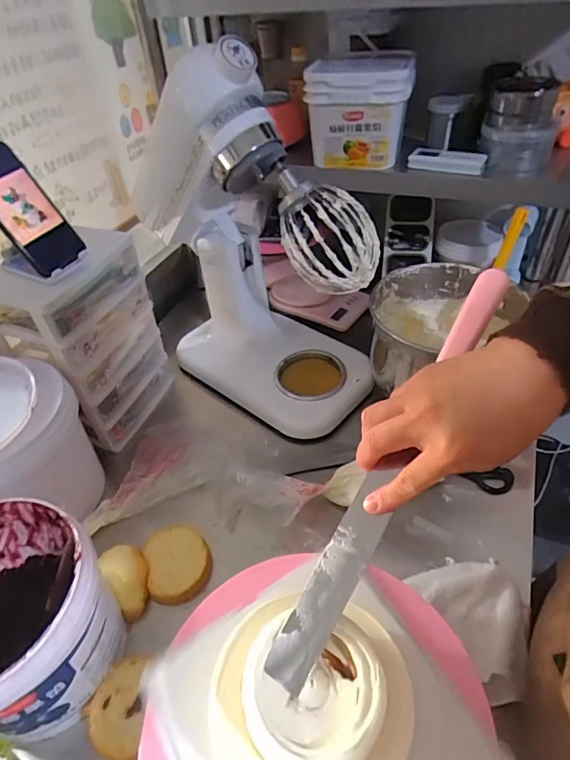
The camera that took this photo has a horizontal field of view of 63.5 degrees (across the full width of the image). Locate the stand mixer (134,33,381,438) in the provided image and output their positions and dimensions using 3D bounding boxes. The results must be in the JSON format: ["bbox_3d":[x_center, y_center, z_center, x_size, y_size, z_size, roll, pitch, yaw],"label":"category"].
[{"bbox_3d":[-0.035,-0.196,0.715,0.360,0.483,0.209,28,52,30],"label":"stand mixer"}]

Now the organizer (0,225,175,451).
[{"bbox_3d":[-0.313,-0.061,0.753,0.133,0.307,0.197,16,47,21],"label":"organizer"}]

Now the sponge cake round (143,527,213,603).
[{"bbox_3d":[-0.143,0.246,0.621,0.081,0.030,0.091,-13,44,-8],"label":"sponge cake round"}]

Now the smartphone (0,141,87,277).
[{"bbox_3d":[-0.332,-0.214,0.582,0.016,0.156,0.077,-10,34,40],"label":"smartphone"}]

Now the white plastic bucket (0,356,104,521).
[{"bbox_3d":[-0.397,0.099,0.637,0.226,0.172,0.190,5,44,11],"label":"white plastic bucket"}]

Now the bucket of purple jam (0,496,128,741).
[{"bbox_3d":[-0.290,0.257,0.493,0.194,0.162,0.188,-3,43,3],"label":"bucket of purple jam"}]

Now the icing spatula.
[{"bbox_3d":[0.085,0.064,0.354,0.030,0.010,0.352,26,81,29],"label":"icing spatula"}]

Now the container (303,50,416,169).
[{"bbox_3d":[0.131,-0.471,0.803,0.171,0.141,0.164,7,44,13],"label":"container"}]

